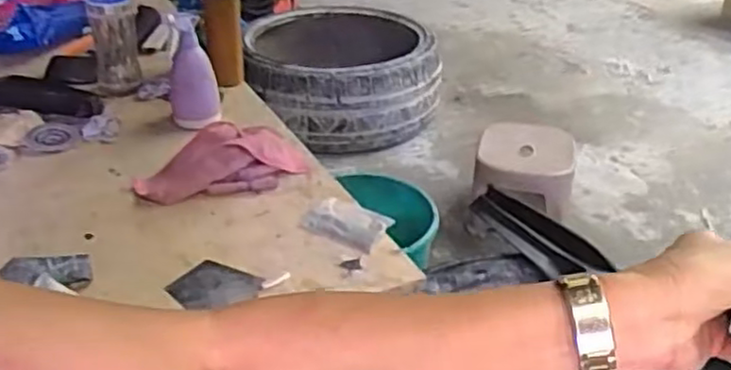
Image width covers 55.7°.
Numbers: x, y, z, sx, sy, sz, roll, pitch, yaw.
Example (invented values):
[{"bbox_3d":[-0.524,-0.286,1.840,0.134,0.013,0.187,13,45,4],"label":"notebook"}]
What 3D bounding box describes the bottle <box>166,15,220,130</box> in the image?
[{"bbox_3d":[-0.300,-0.194,1.189,0.082,0.180,0.074,-13,34,-20],"label":"bottle"}]

